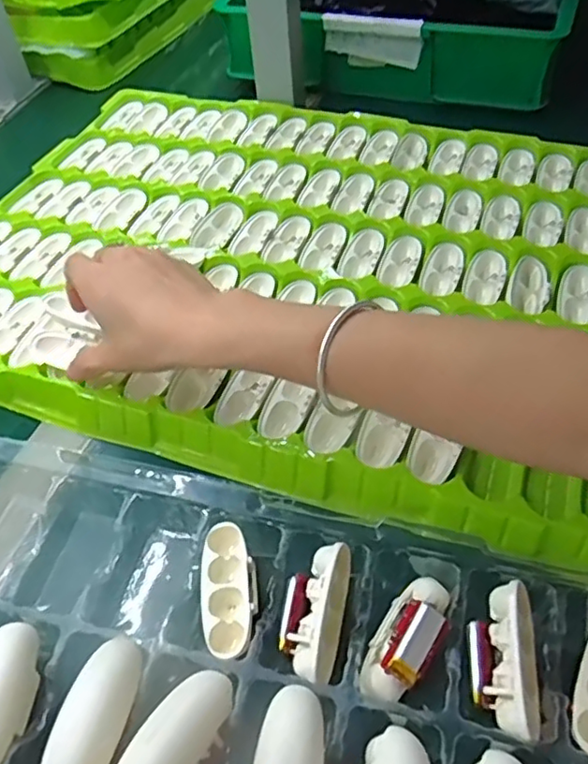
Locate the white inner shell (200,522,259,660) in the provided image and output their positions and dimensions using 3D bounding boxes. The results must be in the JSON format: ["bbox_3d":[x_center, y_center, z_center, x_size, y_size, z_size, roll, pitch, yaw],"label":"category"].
[{"bbox_3d":[-0.031,0.103,0.300,0.026,0.015,0.063,-8,49,-3],"label":"white inner shell"}]

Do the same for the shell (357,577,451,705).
[{"bbox_3d":[0.053,0.116,0.280,0.028,0.015,0.060,26,55,24],"label":"shell"}]

